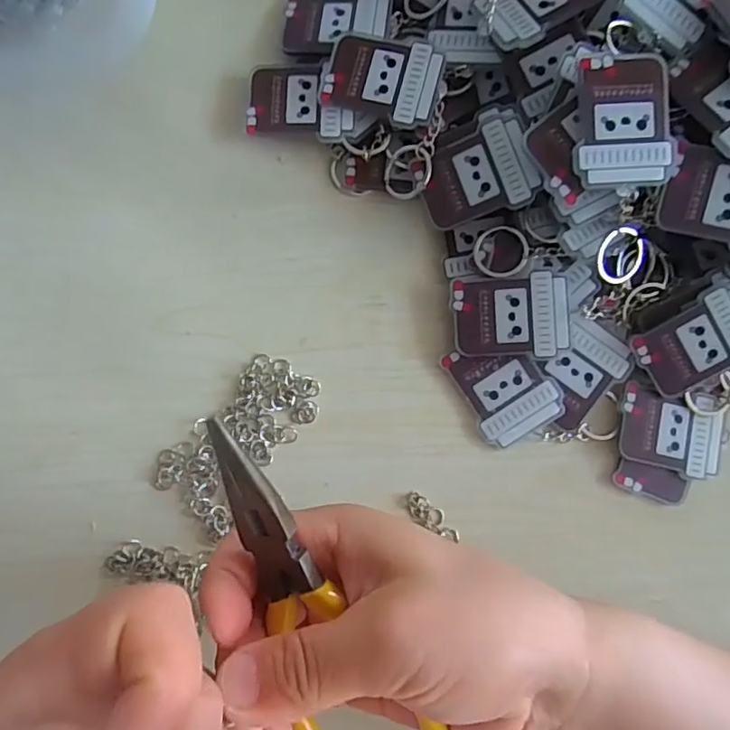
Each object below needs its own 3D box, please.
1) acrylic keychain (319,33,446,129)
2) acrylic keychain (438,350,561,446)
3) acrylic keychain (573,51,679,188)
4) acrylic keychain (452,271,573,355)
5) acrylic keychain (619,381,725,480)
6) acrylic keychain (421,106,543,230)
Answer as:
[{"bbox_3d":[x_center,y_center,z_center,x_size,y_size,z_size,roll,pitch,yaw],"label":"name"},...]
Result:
[{"bbox_3d":[0.008,-0.133,0.266,0.053,0.007,0.038,16,85,5],"label":"acrylic keychain"},{"bbox_3d":[0.066,0.010,0.267,0.040,0.008,0.049,-27,86,-9],"label":"acrylic keychain"},{"bbox_3d":[0.107,-0.101,0.236,0.041,0.004,0.053,-5,94,-2],"label":"acrylic keychain"},{"bbox_3d":[0.067,-0.023,0.262,0.051,0.004,0.037,-5,86,10],"label":"acrylic keychain"},{"bbox_3d":[0.146,0.033,0.273,0.051,0.007,0.035,15,81,-5],"label":"acrylic keychain"},{"bbox_3d":[0.050,-0.089,0.257,0.049,0.004,0.045,-15,83,16],"label":"acrylic keychain"}]

